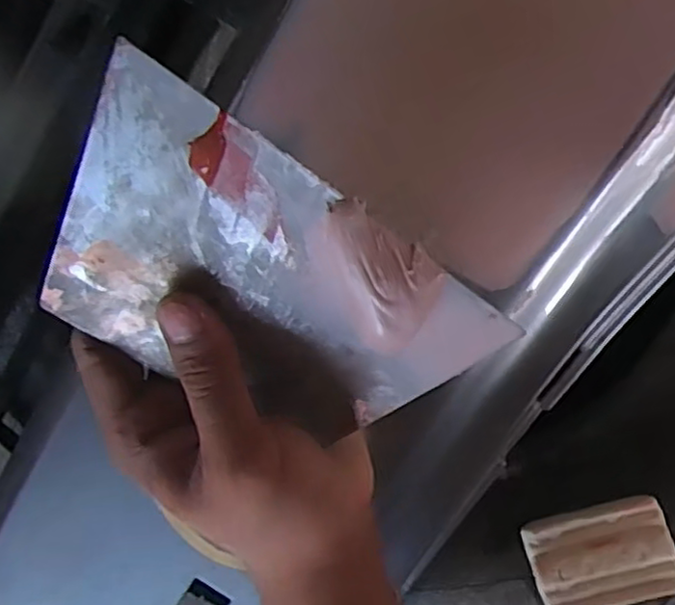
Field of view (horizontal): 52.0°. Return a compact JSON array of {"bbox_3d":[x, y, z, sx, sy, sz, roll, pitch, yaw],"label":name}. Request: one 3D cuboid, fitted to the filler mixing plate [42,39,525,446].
[{"bbox_3d":[-0.026,0.000,0.224,0.136,0.013,0.094,32,123,-14],"label":"filler mixing plate"}]

